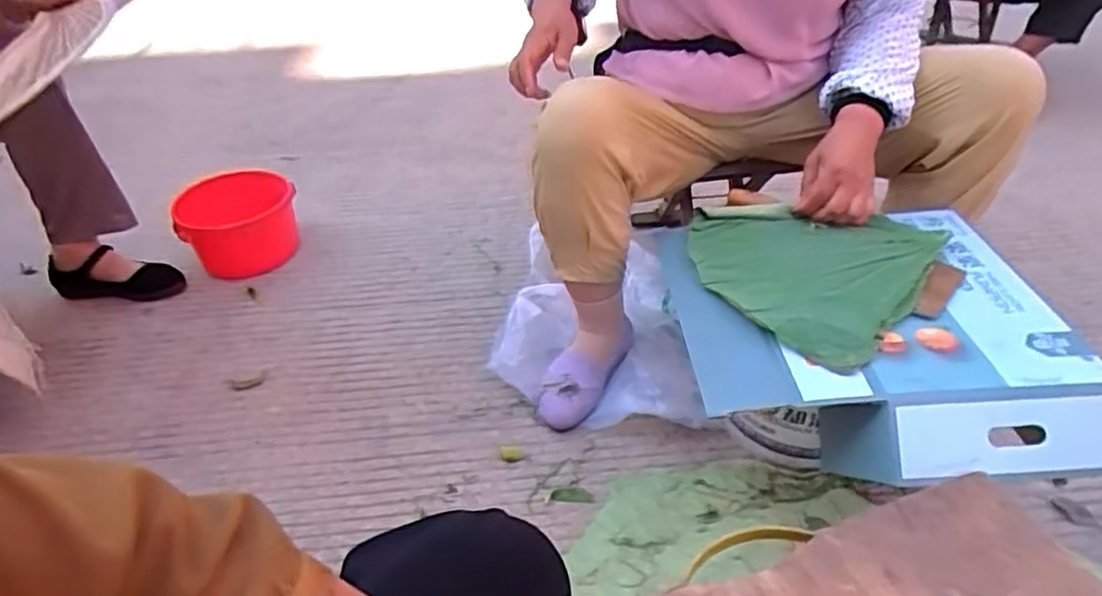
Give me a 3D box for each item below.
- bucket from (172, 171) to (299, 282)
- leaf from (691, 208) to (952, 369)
[{"bbox_3d":[-0.619,-0.144,1.370,0.206,0.158,0.206,0,37,0],"label":"bucket"},{"bbox_3d":[0.311,-0.051,0.861,0.280,0.017,0.299,28,45,32],"label":"leaf"}]

